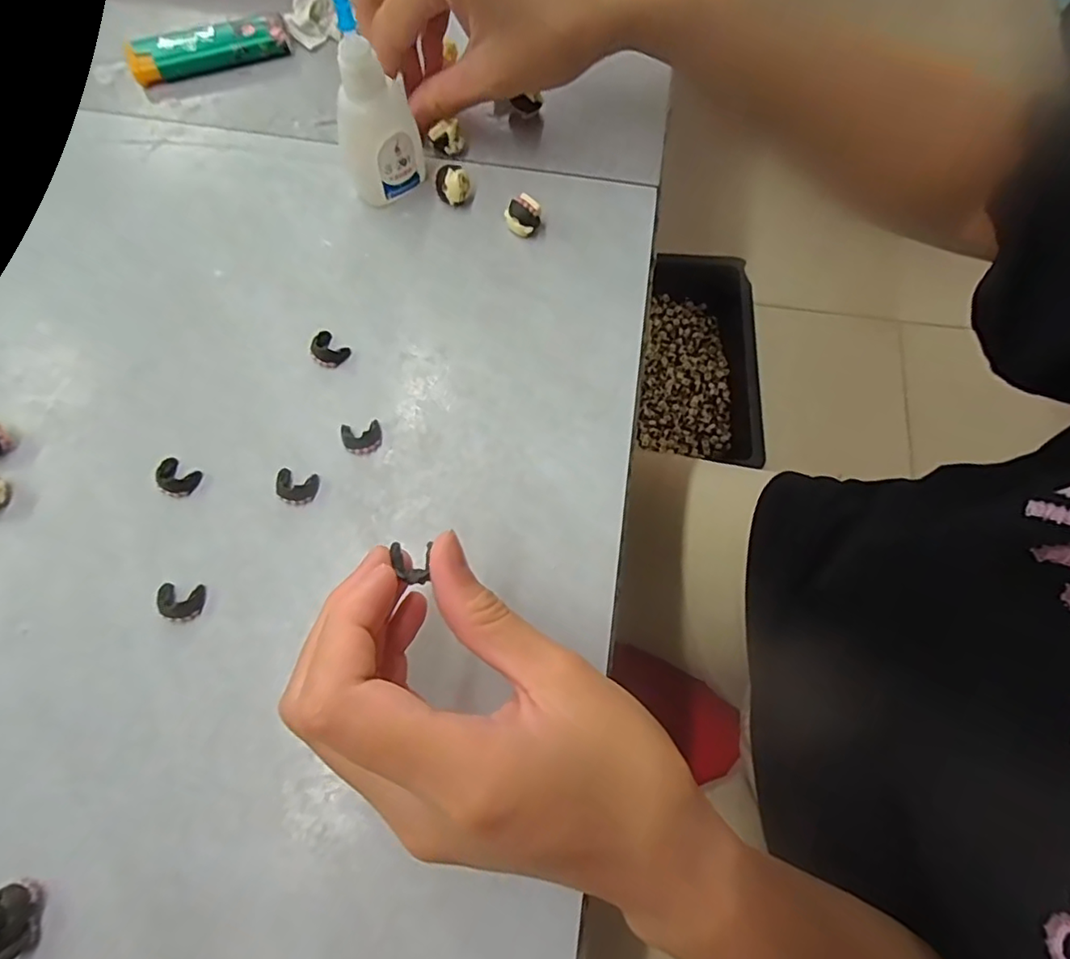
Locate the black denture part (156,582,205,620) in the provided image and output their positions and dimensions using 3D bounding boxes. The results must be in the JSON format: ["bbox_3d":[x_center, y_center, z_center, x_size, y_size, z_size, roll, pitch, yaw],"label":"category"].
[{"bbox_3d":[-0.133,0.046,0.219,0.016,0.006,0.013,2,71,-1],"label":"black denture part"}]

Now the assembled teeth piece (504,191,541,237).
[{"bbox_3d":[-0.006,-0.123,0.273,0.016,0.015,0.012,8,71,1],"label":"assembled teeth piece"}]

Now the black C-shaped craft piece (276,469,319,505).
[{"bbox_3d":[-0.096,0.003,0.234,0.016,0.007,0.013,8,71,1],"label":"black C-shaped craft piece"}]

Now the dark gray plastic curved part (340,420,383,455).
[{"bbox_3d":[-0.072,-0.017,0.242,0.016,0.006,0.013,-12,72,-6],"label":"dark gray plastic curved part"}]

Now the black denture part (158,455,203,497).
[{"bbox_3d":[-0.144,-0.001,0.234,0.017,0.006,0.014,25,72,7],"label":"black denture part"}]

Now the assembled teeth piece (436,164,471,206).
[{"bbox_3d":[-0.039,-0.139,0.277,0.016,0.014,0.013,-7,72,-4],"label":"assembled teeth piece"}]

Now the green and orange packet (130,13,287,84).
[{"bbox_3d":[-0.170,-0.225,0.306,0.079,0.012,0.022,-17,73,-7],"label":"green and orange packet"}]

